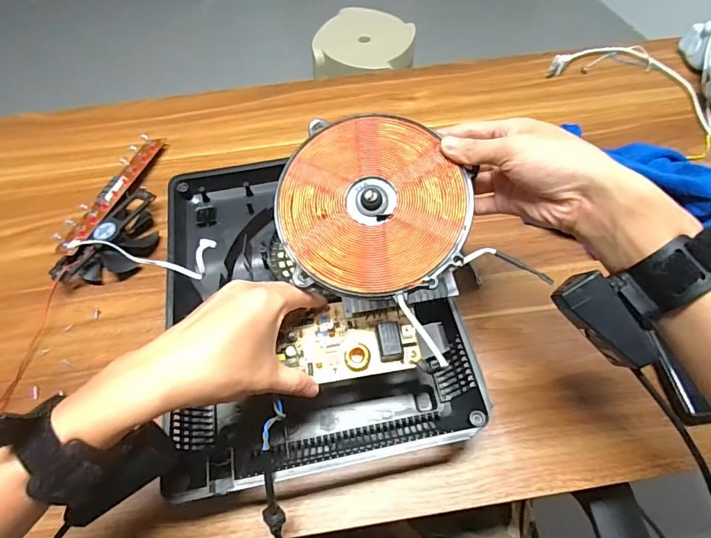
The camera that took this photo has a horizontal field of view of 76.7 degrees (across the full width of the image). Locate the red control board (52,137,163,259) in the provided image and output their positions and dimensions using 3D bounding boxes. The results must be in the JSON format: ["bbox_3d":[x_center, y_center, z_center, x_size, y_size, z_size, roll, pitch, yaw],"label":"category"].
[{"bbox_3d":[-0.305,-0.099,0.567,0.036,0.026,0.200,14,61,9],"label":"red control board"}]

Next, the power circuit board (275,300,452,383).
[{"bbox_3d":[0.006,0.060,0.378,0.135,0.022,0.065,-1,59,8],"label":"power circuit board"}]

